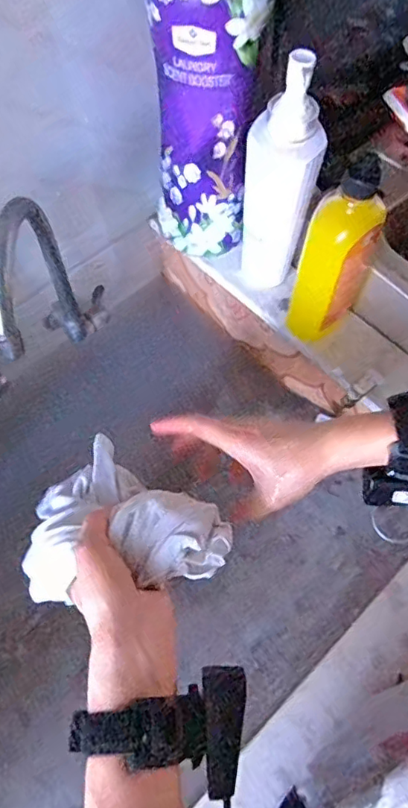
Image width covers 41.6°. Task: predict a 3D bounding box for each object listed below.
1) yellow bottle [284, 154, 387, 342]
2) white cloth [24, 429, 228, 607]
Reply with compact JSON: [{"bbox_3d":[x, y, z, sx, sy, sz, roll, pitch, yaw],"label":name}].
[{"bbox_3d":[0.132,-0.143,0.531,0.070,0.174,0.075,16,64,7],"label":"yellow bottle"},{"bbox_3d":[-0.074,0.106,0.423,0.160,0.076,0.129,37,68,16],"label":"white cloth"}]

